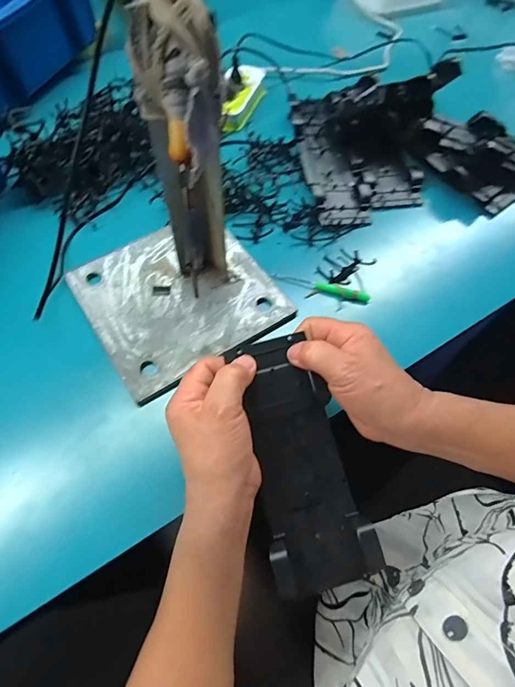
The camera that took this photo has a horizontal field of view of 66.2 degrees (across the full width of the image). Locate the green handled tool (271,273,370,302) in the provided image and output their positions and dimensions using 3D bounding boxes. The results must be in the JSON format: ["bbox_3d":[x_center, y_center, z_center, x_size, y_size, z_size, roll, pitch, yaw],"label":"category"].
[{"bbox_3d":[0.072,-0.065,0.458,0.112,0.011,0.021,15,61,6],"label":"green handled tool"}]

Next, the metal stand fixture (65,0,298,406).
[{"bbox_3d":[-0.083,-0.121,0.335,0.195,0.268,0.188,-31,66,-18],"label":"metal stand fixture"}]

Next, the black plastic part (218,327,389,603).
[{"bbox_3d":[0.032,0.088,0.310,0.073,0.024,0.192,-13,78,-10],"label":"black plastic part"}]

